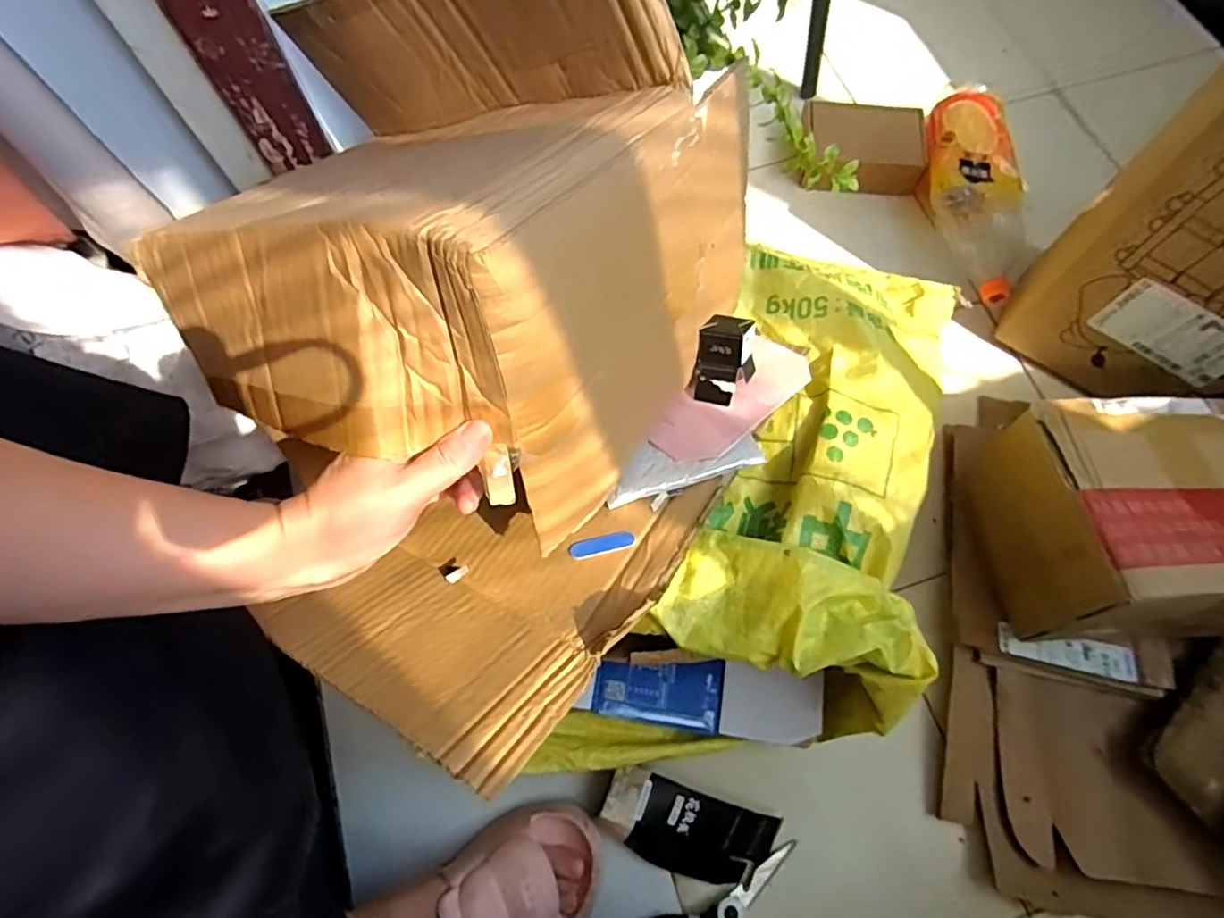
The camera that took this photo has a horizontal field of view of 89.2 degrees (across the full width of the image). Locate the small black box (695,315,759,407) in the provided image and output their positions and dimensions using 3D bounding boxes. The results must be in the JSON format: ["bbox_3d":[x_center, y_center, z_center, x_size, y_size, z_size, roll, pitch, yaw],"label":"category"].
[{"bbox_3d":[0.097,-0.083,0.523,0.041,0.035,0.069,15,109,22],"label":"small black box"}]

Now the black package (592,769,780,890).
[{"bbox_3d":[0.069,0.340,0.564,0.164,0.038,0.076,25,71,-7],"label":"black package"}]

